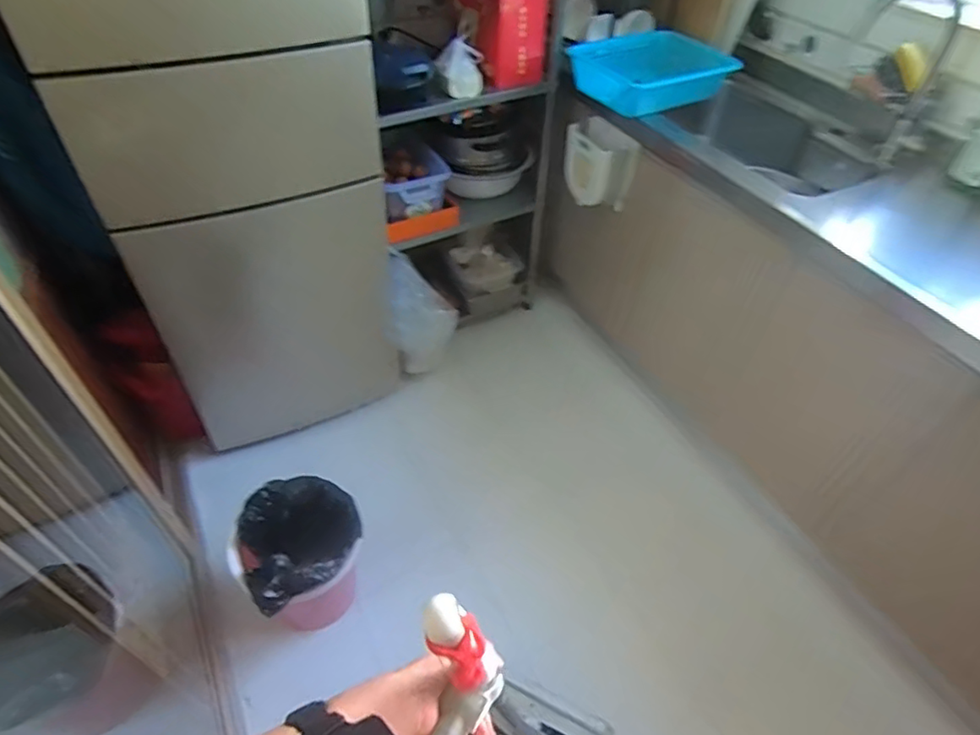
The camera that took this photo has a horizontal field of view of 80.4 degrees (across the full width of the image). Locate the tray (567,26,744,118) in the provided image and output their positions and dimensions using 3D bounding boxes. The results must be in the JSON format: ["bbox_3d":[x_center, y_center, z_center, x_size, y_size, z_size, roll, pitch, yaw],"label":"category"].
[{"bbox_3d":[0.419,-0.803,1.553,0.387,0.099,0.317,-23,53,-22],"label":"tray"}]

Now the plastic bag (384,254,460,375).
[{"bbox_3d":[-0.207,-0.145,1.822,0.190,0.369,0.187,4,48,1],"label":"plastic bag"}]

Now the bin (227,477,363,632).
[{"bbox_3d":[-0.415,0.443,1.321,0.261,0.369,0.295,-19,51,-19],"label":"bin"}]

